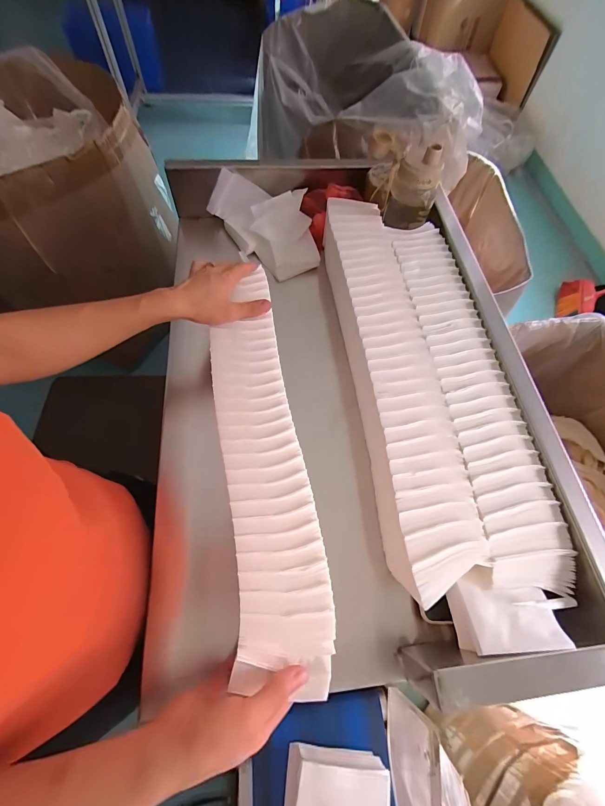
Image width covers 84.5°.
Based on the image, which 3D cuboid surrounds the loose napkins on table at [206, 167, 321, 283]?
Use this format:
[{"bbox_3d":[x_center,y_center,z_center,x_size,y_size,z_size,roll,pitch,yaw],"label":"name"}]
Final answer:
[{"bbox_3d":[-0.060,-0.354,0.649,0.159,0.051,0.238,-42,92,10],"label":"loose napkins on table"}]

